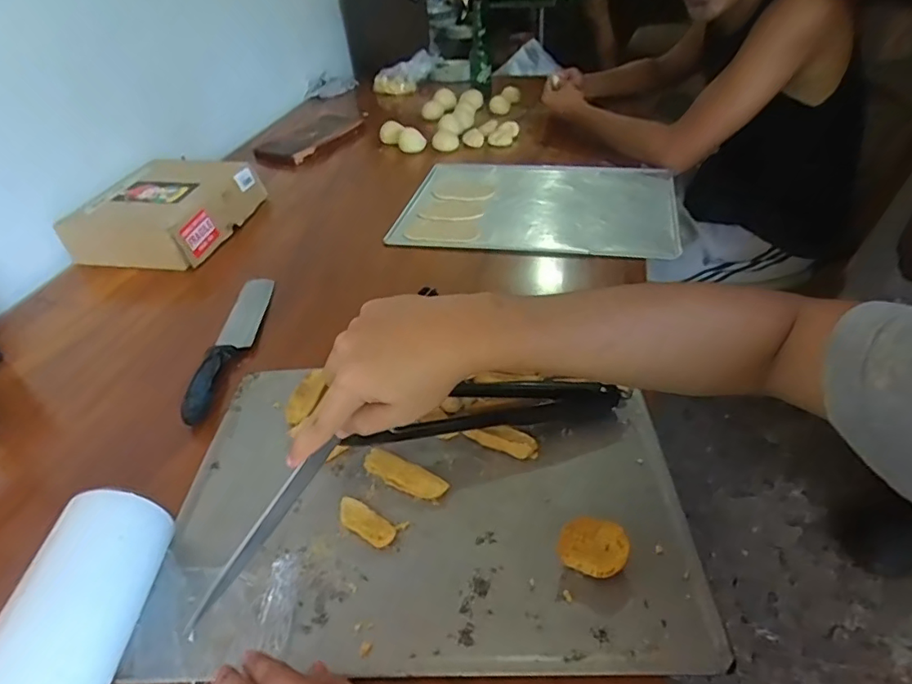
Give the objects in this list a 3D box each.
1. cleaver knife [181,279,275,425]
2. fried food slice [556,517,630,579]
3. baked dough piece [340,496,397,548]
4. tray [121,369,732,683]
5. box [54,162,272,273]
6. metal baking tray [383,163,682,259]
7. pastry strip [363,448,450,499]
[{"bbox_3d":[-0.285,-0.003,0.697,0.047,0.023,0.281,-3,38,3],"label":"cleaver knife"},{"bbox_3d":[0.111,0.165,0.441,0.051,0.019,0.046,15,43,25],"label":"fried food slice"},{"bbox_3d":[-0.080,0.159,0.482,0.061,0.008,0.024,23,47,32],"label":"baked dough piece"},{"bbox_3d":[-0.029,0.136,0.496,0.440,0.014,0.299,-2,38,5],"label":"tray"},{"bbox_3d":[-0.493,-0.229,0.953,0.220,0.091,0.273,3,39,11],"label":"box"},{"bbox_3d":[0.148,-0.239,0.956,0.442,0.035,0.320,6,40,15],"label":"metal baking tray"},{"bbox_3d":[-0.049,0.125,0.518,0.089,0.010,0.028,20,45,29],"label":"pastry strip"}]

